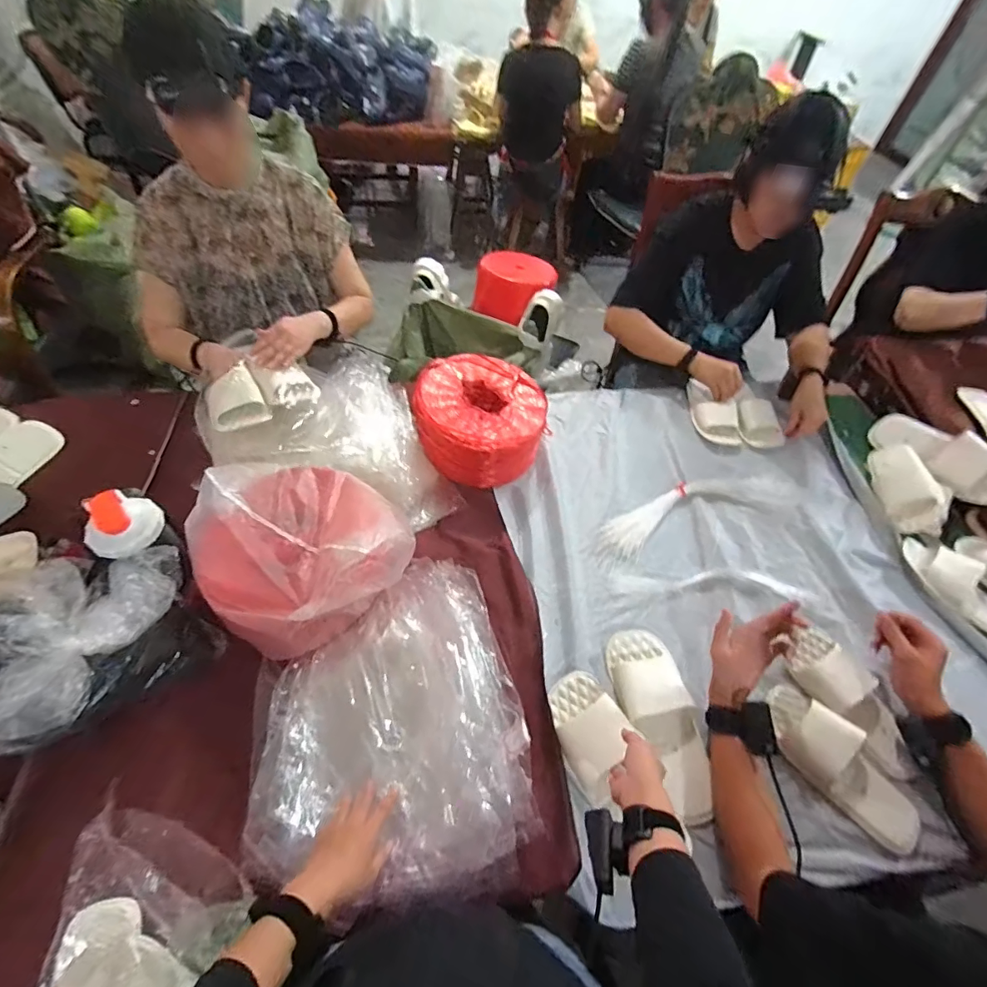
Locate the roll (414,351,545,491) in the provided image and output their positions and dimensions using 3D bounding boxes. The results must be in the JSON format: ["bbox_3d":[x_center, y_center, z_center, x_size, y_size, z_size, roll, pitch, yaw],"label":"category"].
[{"bbox_3d":[-0.030,-0.164,1.008,0.263,0.125,0.273,-17,57,-14],"label":"roll"}]

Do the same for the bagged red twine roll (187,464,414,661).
[{"bbox_3d":[-0.301,0.086,0.737,0.301,0.174,0.268,35,58,20],"label":"bagged red twine roll"}]

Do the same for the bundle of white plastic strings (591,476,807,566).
[{"bbox_3d":[0.403,0.032,0.941,0.464,0.013,0.115,-17,58,-11],"label":"bundle of white plastic strings"}]

